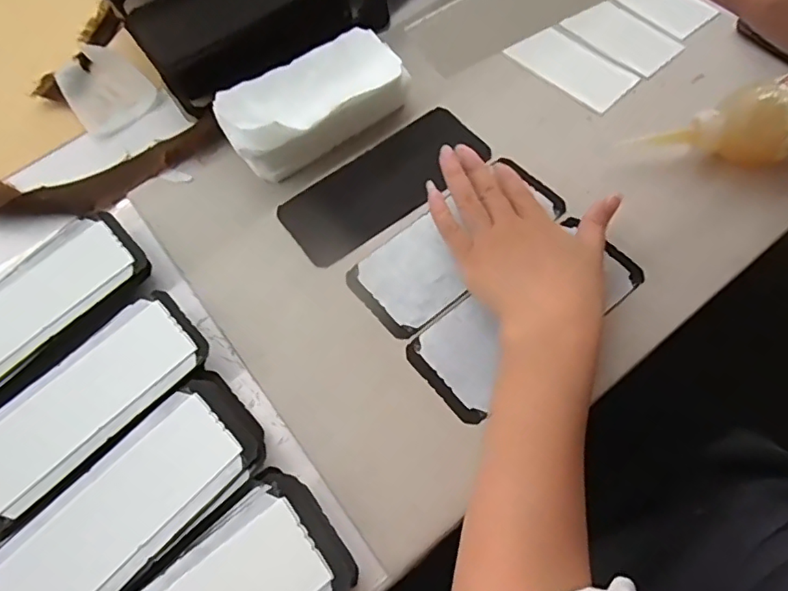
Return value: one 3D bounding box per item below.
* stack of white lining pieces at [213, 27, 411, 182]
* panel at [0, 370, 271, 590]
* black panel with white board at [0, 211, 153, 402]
[{"bbox_3d":[-0.065,-0.157,0.444,0.148,0.050,0.083,-35,69,-12],"label":"stack of white lining pieces"},{"bbox_3d":[-0.158,0.130,0.322,0.075,0.029,0.171,42,74,19],"label":"panel"},{"bbox_3d":[-0.259,0.015,0.391,0.086,0.023,0.166,40,73,18],"label":"black panel with white board"}]

